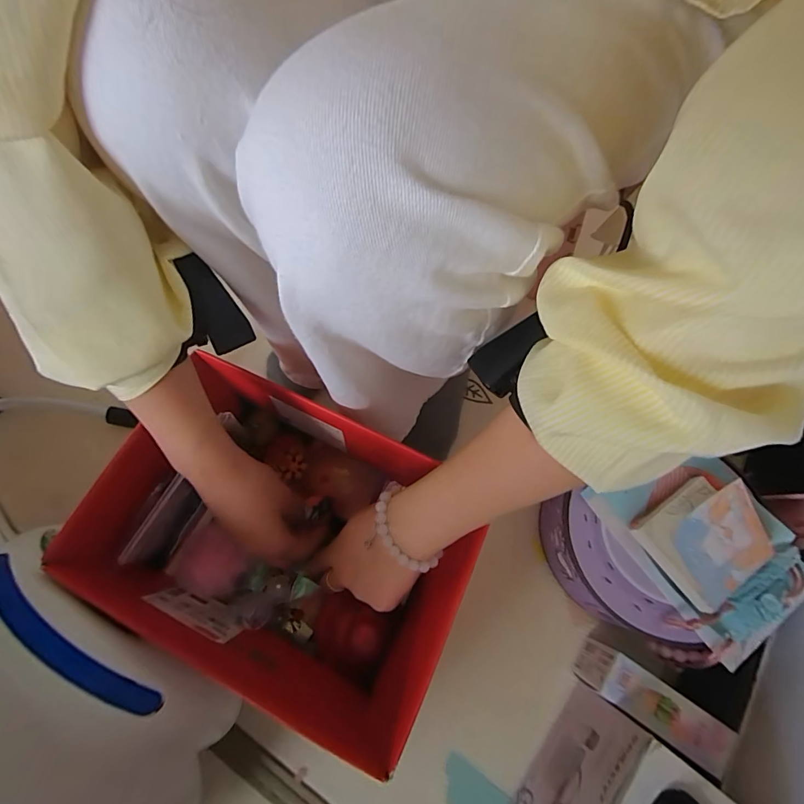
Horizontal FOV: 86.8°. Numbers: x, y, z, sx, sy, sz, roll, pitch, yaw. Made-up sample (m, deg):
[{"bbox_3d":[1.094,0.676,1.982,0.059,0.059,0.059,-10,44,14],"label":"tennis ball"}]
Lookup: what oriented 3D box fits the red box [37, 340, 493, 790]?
[{"bbox_3d":[-0.094,0.118,0.365,0.275,0.122,0.203,23,72,8],"label":"red box"}]

